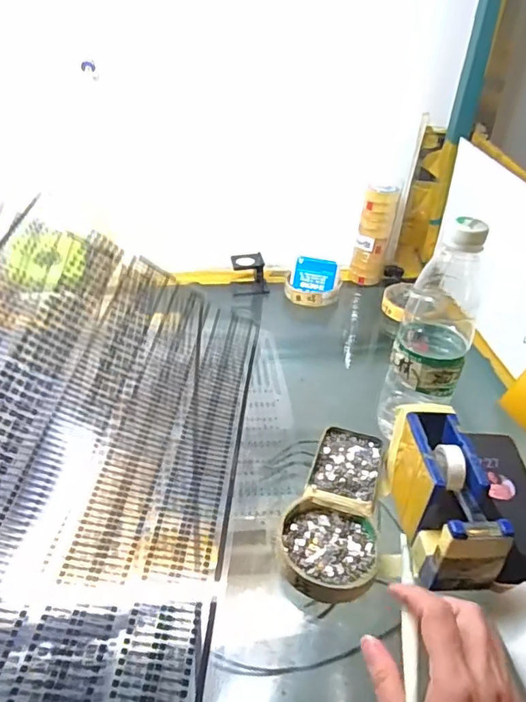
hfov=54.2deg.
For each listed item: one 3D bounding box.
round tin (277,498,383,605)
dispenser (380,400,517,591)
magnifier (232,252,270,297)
[{"bbox_3d":[0.051,0.158,0.405,0.076,0.022,0.076,2,35,-1],"label":"round tin"},{"bbox_3d":[0.139,0.115,0.413,0.053,0.077,0.135,-1,36,-5],"label":"dispenser"},{"bbox_3d":[-0.018,-0.113,0.742,0.053,0.048,0.031,3,35,0],"label":"magnifier"}]

